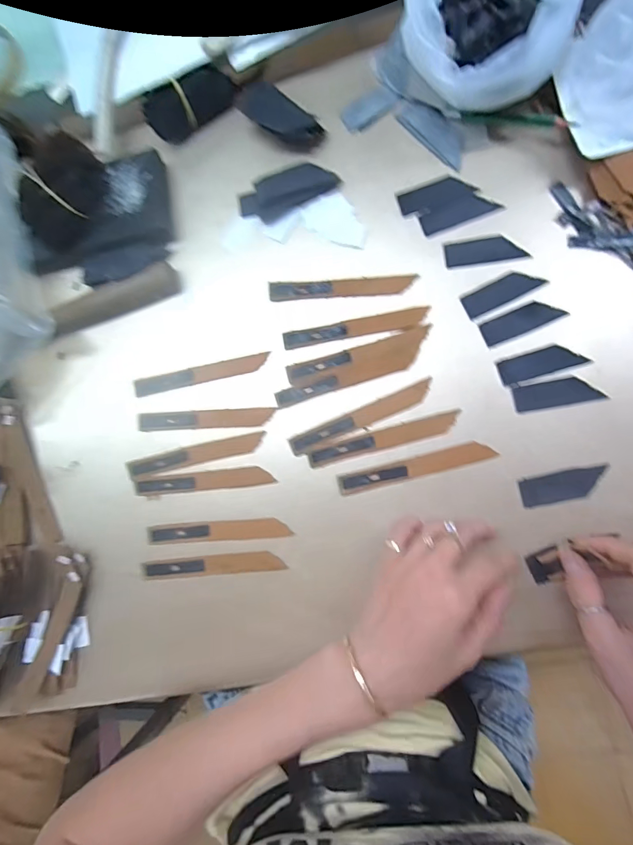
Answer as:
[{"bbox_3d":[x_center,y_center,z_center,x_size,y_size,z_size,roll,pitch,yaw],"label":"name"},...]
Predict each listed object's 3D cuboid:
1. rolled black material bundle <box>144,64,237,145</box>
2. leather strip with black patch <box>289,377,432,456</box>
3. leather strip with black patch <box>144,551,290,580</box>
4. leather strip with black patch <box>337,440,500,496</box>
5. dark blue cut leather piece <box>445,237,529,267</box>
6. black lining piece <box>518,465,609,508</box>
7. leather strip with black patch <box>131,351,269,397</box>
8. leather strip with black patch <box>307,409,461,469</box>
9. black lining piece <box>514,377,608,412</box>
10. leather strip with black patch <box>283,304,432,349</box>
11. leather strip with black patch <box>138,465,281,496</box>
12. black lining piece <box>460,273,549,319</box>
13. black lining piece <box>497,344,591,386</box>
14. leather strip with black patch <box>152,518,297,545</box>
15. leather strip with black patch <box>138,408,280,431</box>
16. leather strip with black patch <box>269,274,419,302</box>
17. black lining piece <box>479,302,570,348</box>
[{"bbox_3d":[-0.115,-0.291,0.374,0.081,0.028,0.036,-24,82,6],"label":"rolled black material bundle"},{"bbox_3d":[0.037,-0.003,0.341,0.125,0.004,0.017,-24,82,6],"label":"leather strip with black patch"},{"bbox_3d":[-0.088,0.122,0.351,0.123,0.004,0.016,-7,84,8],"label":"leather strip with black patch"},{"bbox_3d":[0.079,0.036,0.331,0.123,0.004,0.016,-15,83,7],"label":"leather strip with black patch"},{"bbox_3d":[0.140,-0.143,0.341,0.062,0.004,0.021,-4,84,8],"label":"dark blue cut leather piece"},{"bbox_3d":[0.190,0.049,0.315,0.062,0.004,0.022,-14,83,7],"label":"black lining piece"},{"bbox_3d":[-0.103,-0.043,0.367,0.123,0.004,0.015,-12,89,5],"label":"leather strip with black patch"},{"bbox_3d":[0.054,0.013,0.337,0.124,0.004,0.018,-16,83,7],"label":"leather strip with black patch"},{"bbox_3d":[0.190,-0.023,0.323,0.063,0.004,0.022,-10,84,8],"label":"black lining piece"},{"bbox_3d":[0.032,-0.081,0.348,0.122,0.004,0.016,-10,84,8],"label":"leather strip with black patch"},{"bbox_3d":[-0.099,0.051,0.359,0.123,0.004,0.017,-7,84,8],"label":"leather strip with black patch"},{"bbox_3d":[0.152,-0.107,0.335,0.062,0.004,0.020,-25,82,6],"label":"black lining piece"},{"bbox_3d":[0.179,-0.048,0.327,0.063,0.004,0.021,-15,82,10],"label":"black lining piece"},{"bbox_3d":[-0.084,0.093,0.353,0.124,0.004,0.016,-5,84,8],"label":"leather strip with black patch"},{"bbox_3d":[-0.099,-0.003,0.363,0.123,0.004,0.016,-3,85,8],"label":"leather strip with black patch"},{"bbox_3d":[0.022,-0.116,0.354,0.123,0.004,0.016,-2,90,6],"label":"leather strip with black patch"},{"bbox_3d":[0.166,-0.082,0.331,0.062,0.004,0.021,-23,82,6],"label":"black lining piece"}]

